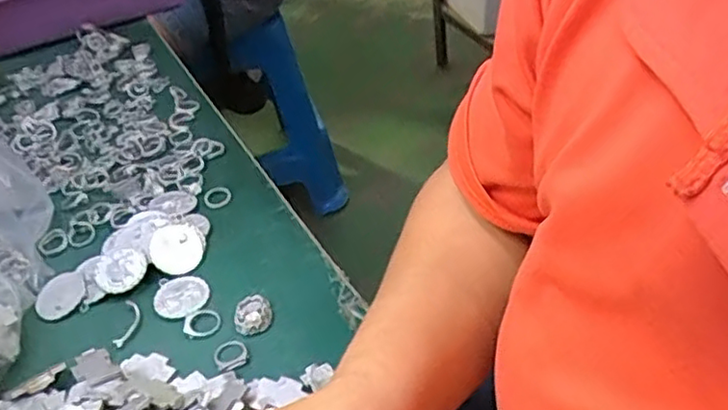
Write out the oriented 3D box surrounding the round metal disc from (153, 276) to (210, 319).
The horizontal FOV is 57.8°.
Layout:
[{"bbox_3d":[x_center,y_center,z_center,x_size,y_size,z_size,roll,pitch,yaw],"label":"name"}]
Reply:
[{"bbox_3d":[-0.128,0.063,0.461,0.038,0.004,0.034,-3,41,5],"label":"round metal disc"}]

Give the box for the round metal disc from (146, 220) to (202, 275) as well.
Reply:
[{"bbox_3d":[-0.139,0.032,0.488,0.042,0.037,0.009,-40,6,-41],"label":"round metal disc"}]

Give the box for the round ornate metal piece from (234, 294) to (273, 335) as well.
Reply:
[{"bbox_3d":[-0.075,0.074,0.443,0.025,0.008,0.030,-12,41,-6],"label":"round ornate metal piece"}]

